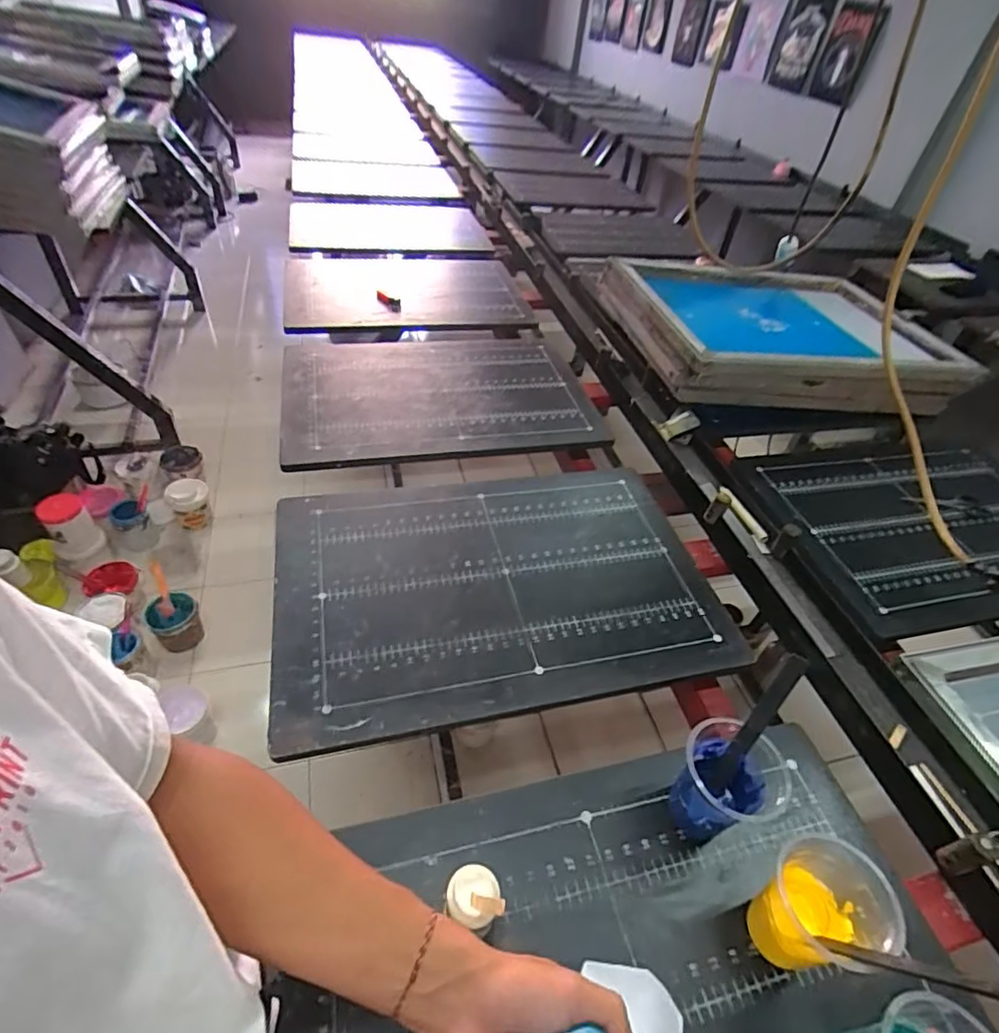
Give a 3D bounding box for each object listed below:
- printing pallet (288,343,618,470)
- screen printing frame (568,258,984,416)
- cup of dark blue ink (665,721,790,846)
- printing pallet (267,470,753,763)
[{"bbox_3d":[-0.128,-0.254,1.112,0.588,0.032,0.422,-5,45,-13],"label":"printing pallet"},{"bbox_3d":[0.560,-0.378,1.119,0.632,0.121,0.419,0,49,-9],"label":"screen printing frame"},{"bbox_3d":[0.217,0.262,0.535,0.082,0.116,0.090,4,44,-4],"label":"cup of dark blue ink"},{"bbox_3d":[-0.003,0.078,0.769,0.589,0.017,0.401,-6,46,-14],"label":"printing pallet"}]

